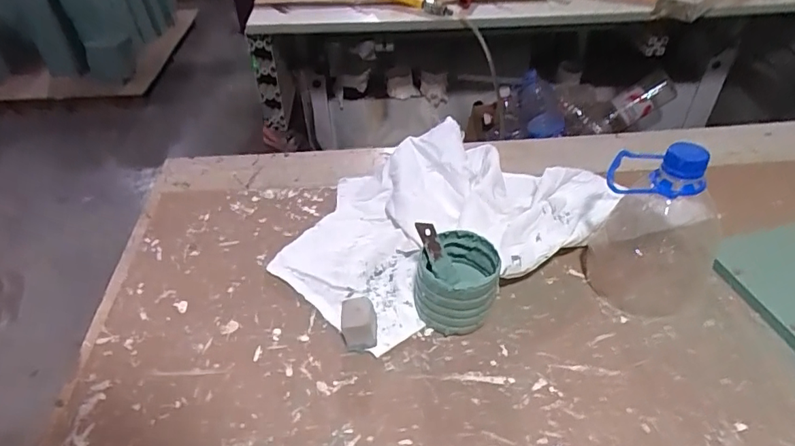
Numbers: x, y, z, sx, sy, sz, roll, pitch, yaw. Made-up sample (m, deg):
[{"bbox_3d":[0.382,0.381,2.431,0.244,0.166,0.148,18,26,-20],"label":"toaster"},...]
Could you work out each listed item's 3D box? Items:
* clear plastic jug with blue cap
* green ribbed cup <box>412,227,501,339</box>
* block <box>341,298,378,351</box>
[{"bbox_3d":[0.232,-0.010,0.441,0.099,0.139,0.124,22,46,24],"label":"clear plastic jug with blue cap"},{"bbox_3d":[0.049,0.053,0.430,0.065,0.071,0.061,-1,41,0],"label":"green ribbed cup"},{"bbox_3d":[-0.031,0.084,0.422,0.027,0.034,0.030,-4,41,-3],"label":"block"}]

